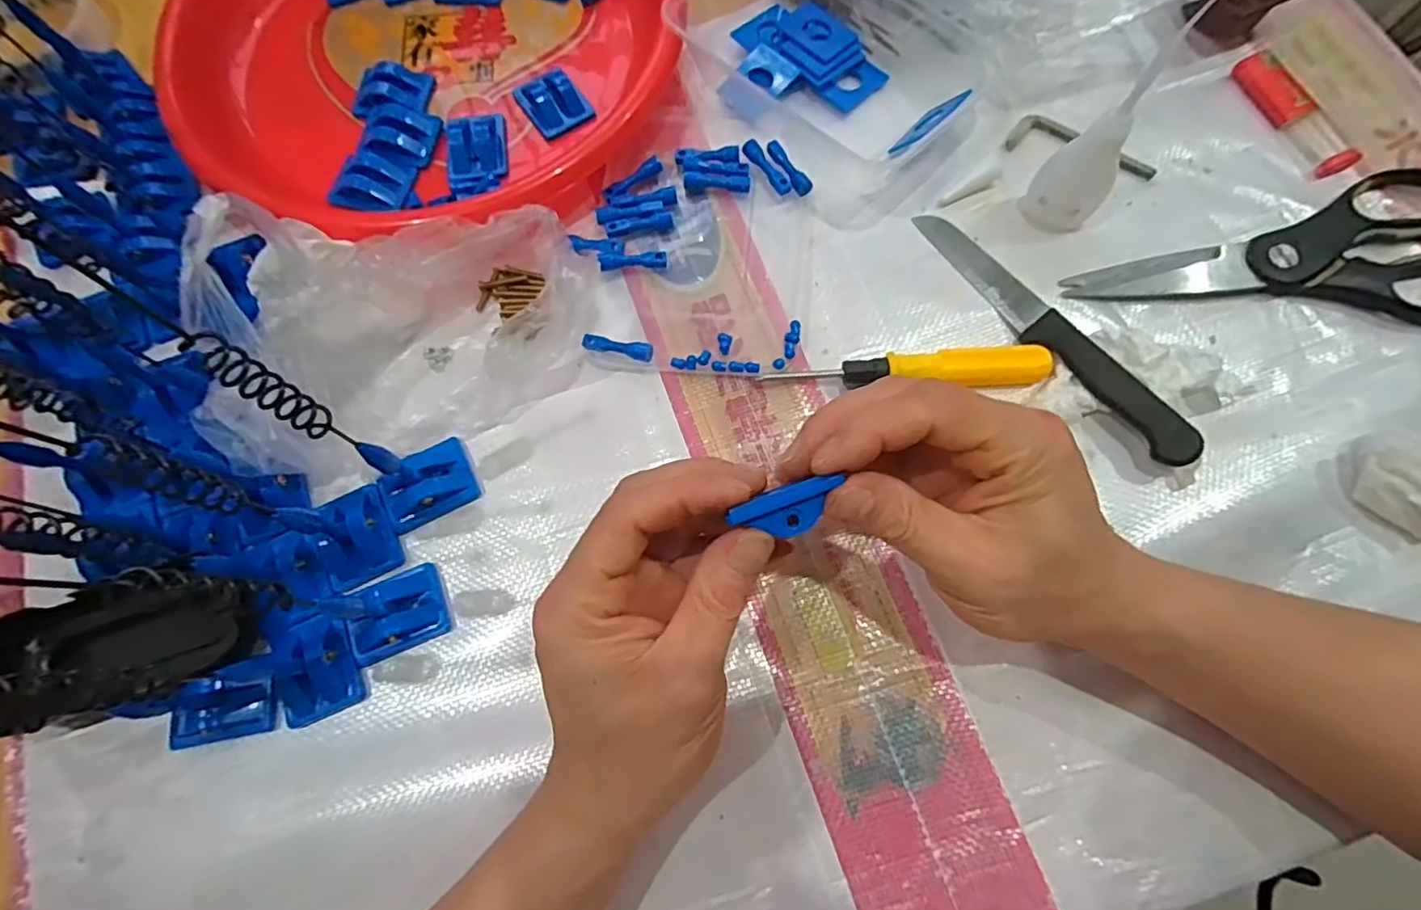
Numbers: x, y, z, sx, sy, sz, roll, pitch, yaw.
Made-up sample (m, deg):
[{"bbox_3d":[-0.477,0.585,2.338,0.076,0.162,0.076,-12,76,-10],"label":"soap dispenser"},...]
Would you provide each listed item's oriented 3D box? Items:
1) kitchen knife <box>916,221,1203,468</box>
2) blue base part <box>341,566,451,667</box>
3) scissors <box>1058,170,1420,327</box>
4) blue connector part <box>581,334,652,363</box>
[{"bbox_3d":[0.168,-0.065,0.310,0.021,0.022,0.173,-33,76,-8],"label":"kitchen knife"},{"bbox_3d":[-0.145,0.073,0.283,0.043,0.016,0.033,-27,75,-6],"label":"blue base part"},{"bbox_3d":[0.303,-0.088,0.314,0.216,0.013,0.086,-18,74,-4],"label":"scissors"},{"bbox_3d":[-0.048,-0.056,0.322,0.037,0.011,0.008,16,75,6],"label":"blue connector part"}]

